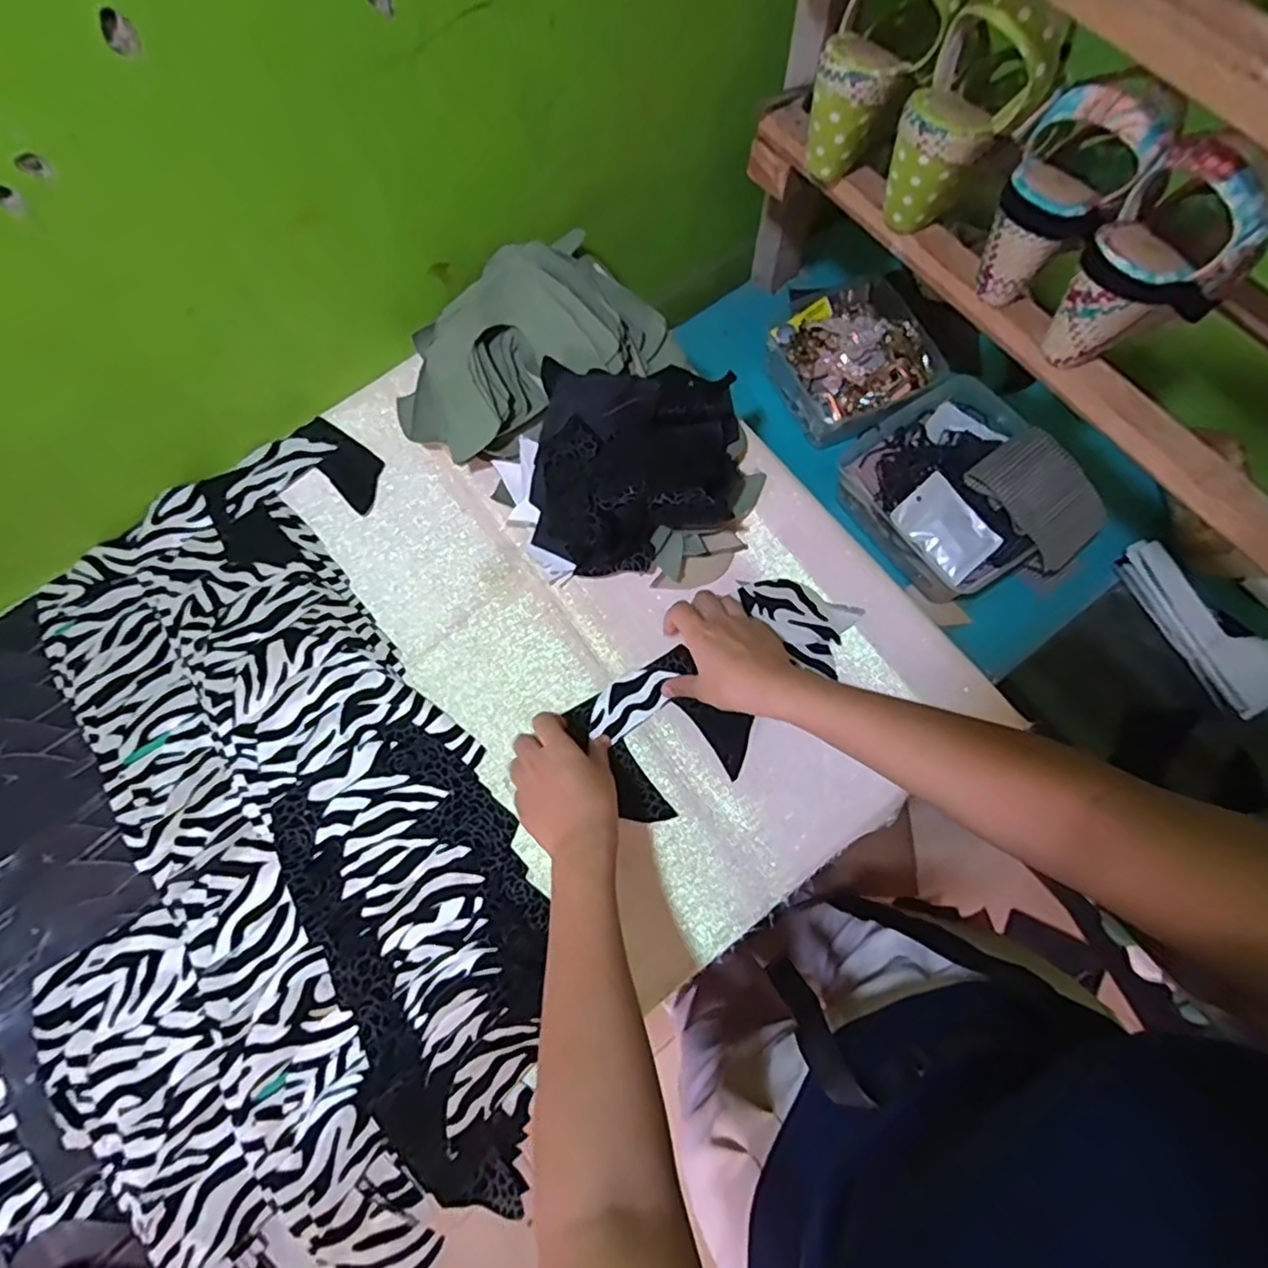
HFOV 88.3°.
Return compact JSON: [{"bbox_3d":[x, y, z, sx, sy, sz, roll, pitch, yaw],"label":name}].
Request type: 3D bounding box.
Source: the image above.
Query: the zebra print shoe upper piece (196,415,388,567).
[{"bbox_3d":[-0.317,-0.134,0.609,0.150,0.005,0.113,-35,76,-9],"label":"zebra print shoe upper piece"}]

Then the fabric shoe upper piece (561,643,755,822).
[{"bbox_3d":[0.025,0.082,0.548,0.122,0.008,0.117,-31,76,-8],"label":"fabric shoe upper piece"}]

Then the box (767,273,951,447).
[{"bbox_3d":[0.248,-0.315,0.745,0.160,0.060,0.161,-30,75,-8],"label":"box"}]

